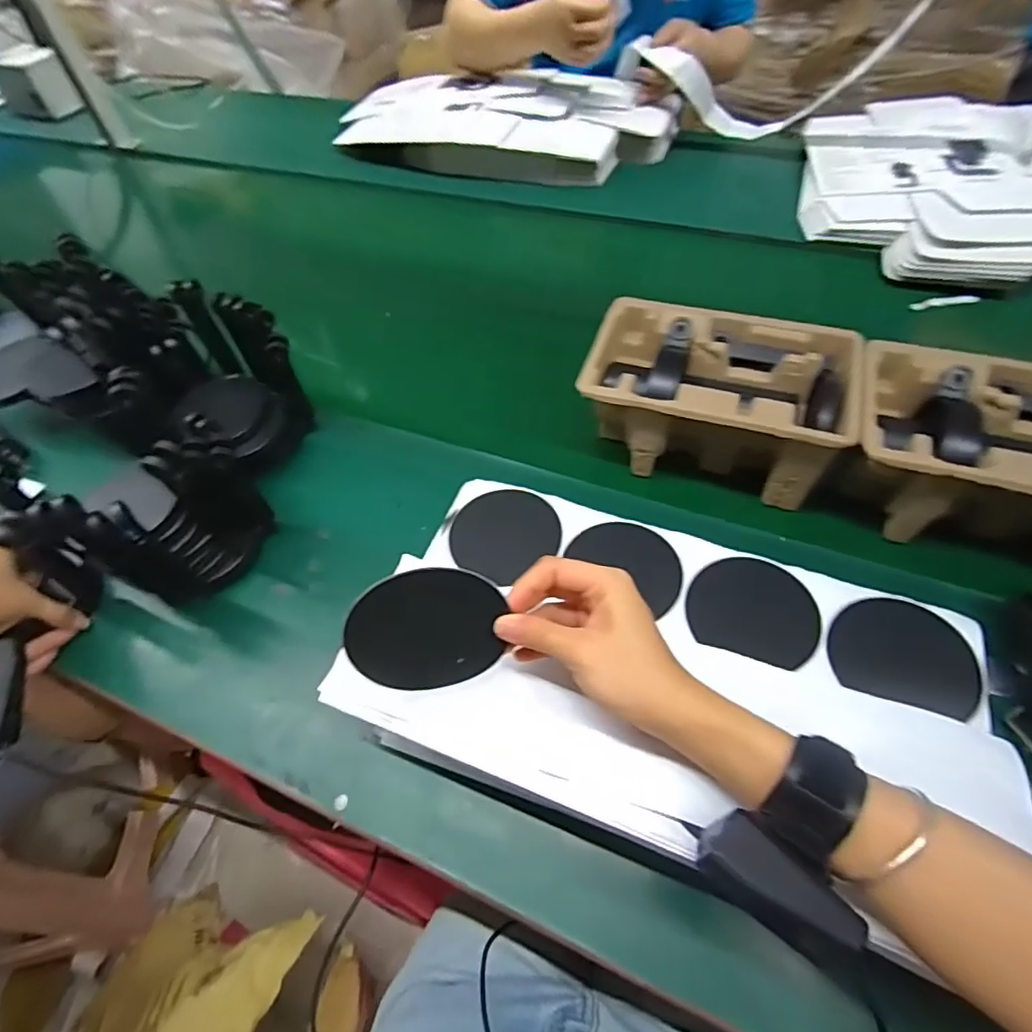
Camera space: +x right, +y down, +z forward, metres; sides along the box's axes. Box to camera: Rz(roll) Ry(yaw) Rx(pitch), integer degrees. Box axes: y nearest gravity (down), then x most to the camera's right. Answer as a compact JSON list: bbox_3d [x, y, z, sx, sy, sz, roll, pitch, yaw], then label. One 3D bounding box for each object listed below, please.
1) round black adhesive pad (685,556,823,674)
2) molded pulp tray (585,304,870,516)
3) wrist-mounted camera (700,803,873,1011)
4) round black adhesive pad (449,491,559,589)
[{"bbox_3d":[0.178,0.068,0.425,0.091,0.005,0.082,17,57,14],"label":"round black adhesive pad"},{"bbox_3d":[0.183,-0.110,0.535,0.221,0.105,0.142,18,57,15],"label":"molded pulp tray"},{"bbox_3d":[0.124,0.177,0.258,0.084,0.026,0.035,36,63,25],"label":"wrist-mounted camera"},{"bbox_3d":[-0.012,0.012,0.482,0.089,0.008,0.086,-1,55,2],"label":"round black adhesive pad"}]

